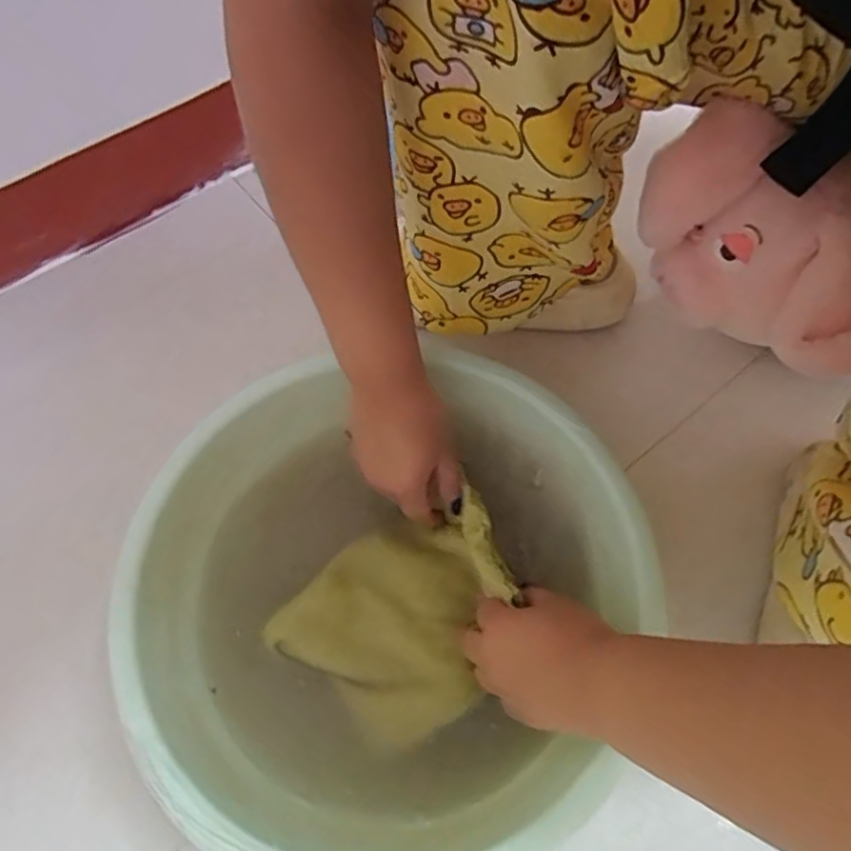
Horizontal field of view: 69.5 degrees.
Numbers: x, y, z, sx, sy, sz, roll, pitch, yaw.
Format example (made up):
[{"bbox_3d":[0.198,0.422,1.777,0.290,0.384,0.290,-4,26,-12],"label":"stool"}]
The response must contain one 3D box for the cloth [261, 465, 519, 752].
[{"bbox_3d":[-0.012,0.125,0.440,0.139,0.042,0.159,33,68,15],"label":"cloth"}]

